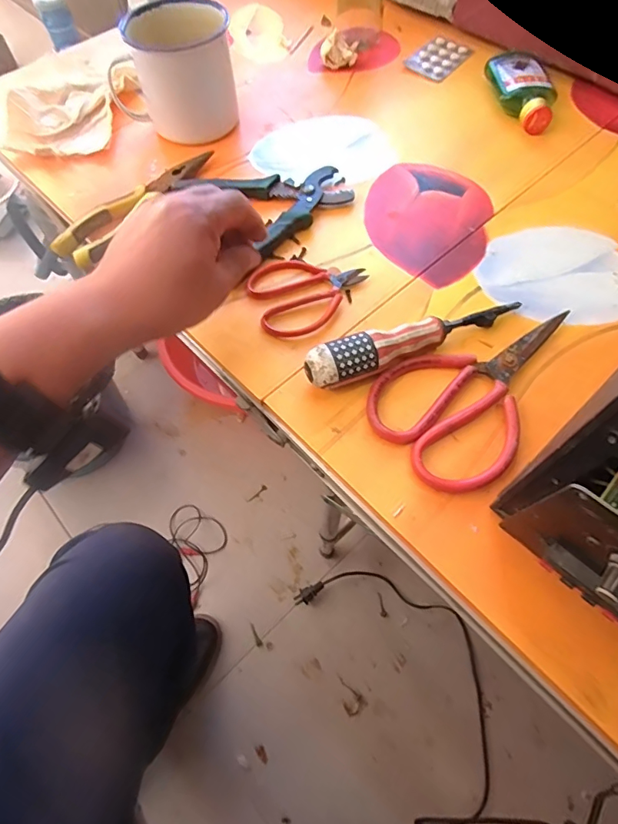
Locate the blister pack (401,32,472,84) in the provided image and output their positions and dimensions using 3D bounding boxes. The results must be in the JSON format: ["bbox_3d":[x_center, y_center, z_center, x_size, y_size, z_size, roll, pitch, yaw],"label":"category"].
[{"bbox_3d":[0.166,-0.445,0.586,0.054,0.009,0.076,39,70,20],"label":"blister pack"}]

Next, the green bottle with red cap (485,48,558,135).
[{"bbox_3d":[0.237,-0.358,0.525,0.057,0.029,0.117,-4,63,0],"label":"green bottle with red cap"}]

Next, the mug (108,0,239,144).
[{"bbox_3d":[-0.146,-0.358,0.502,0.118,0.104,0.093,-36,67,-15],"label":"mug"}]

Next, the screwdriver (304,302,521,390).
[{"bbox_3d":[0.086,-0.057,0.366,0.186,0.039,0.026,-22,64,-9],"label":"screwdriver"}]

